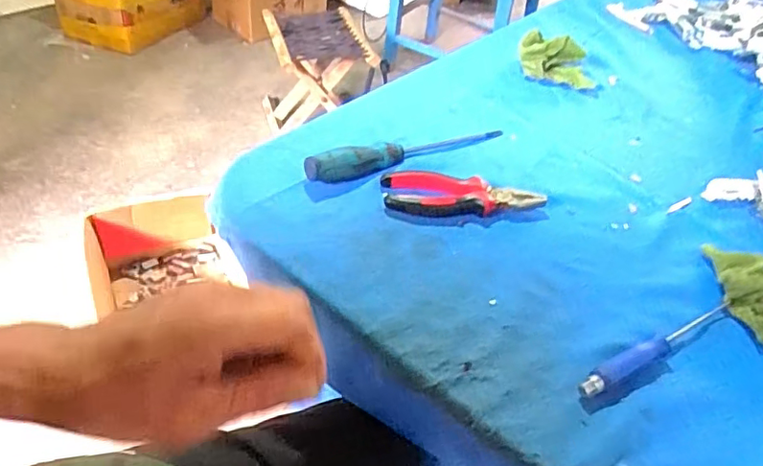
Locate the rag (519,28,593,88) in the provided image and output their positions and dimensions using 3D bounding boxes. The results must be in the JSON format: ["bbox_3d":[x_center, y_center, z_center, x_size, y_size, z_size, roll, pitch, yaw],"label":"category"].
[{"bbox_3d":[0.244,-0.239,0.791,0.107,0.050,0.057,10,43,2],"label":"rag"}]

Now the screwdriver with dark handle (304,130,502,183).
[{"bbox_3d":[0.035,-0.089,0.610,0.241,0.031,0.029,-17,48,-24],"label":"screwdriver with dark handle"}]

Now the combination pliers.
[{"bbox_3d":[0.082,-0.035,0.568,0.158,0.021,0.053,4,43,-4],"label":"combination pliers"}]

